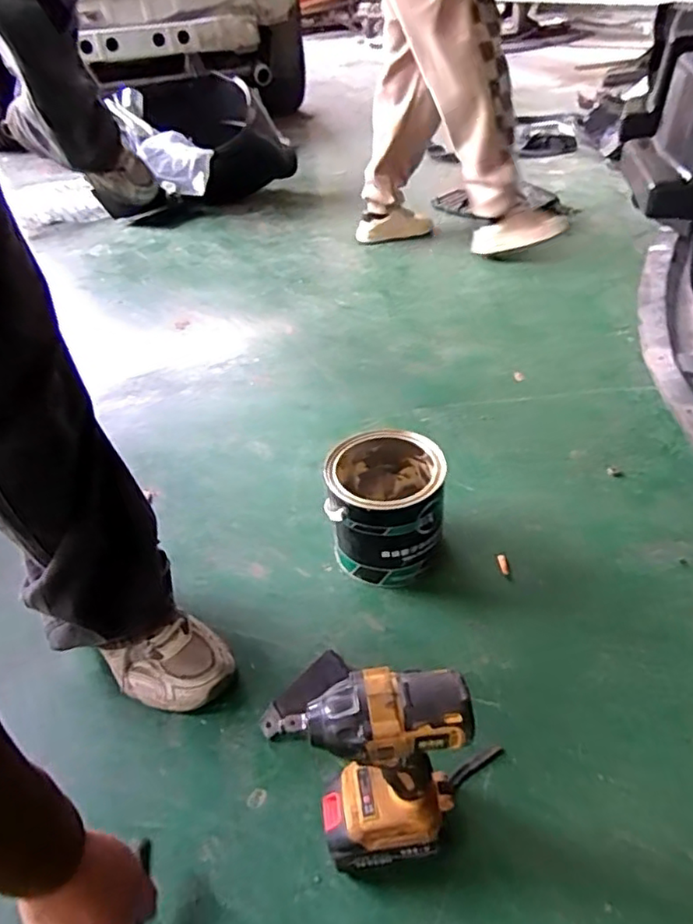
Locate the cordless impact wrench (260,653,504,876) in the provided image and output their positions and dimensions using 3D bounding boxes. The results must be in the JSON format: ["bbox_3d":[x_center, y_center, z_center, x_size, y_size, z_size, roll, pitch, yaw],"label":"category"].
[{"bbox_3d":[0.033,0.279,0.533,0.132,0.251,0.070,-9,41,-4],"label":"cordless impact wrench"}]

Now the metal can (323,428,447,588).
[{"bbox_3d":[0.056,0.064,0.856,0.152,0.163,0.164,0,42,6],"label":"metal can"}]

